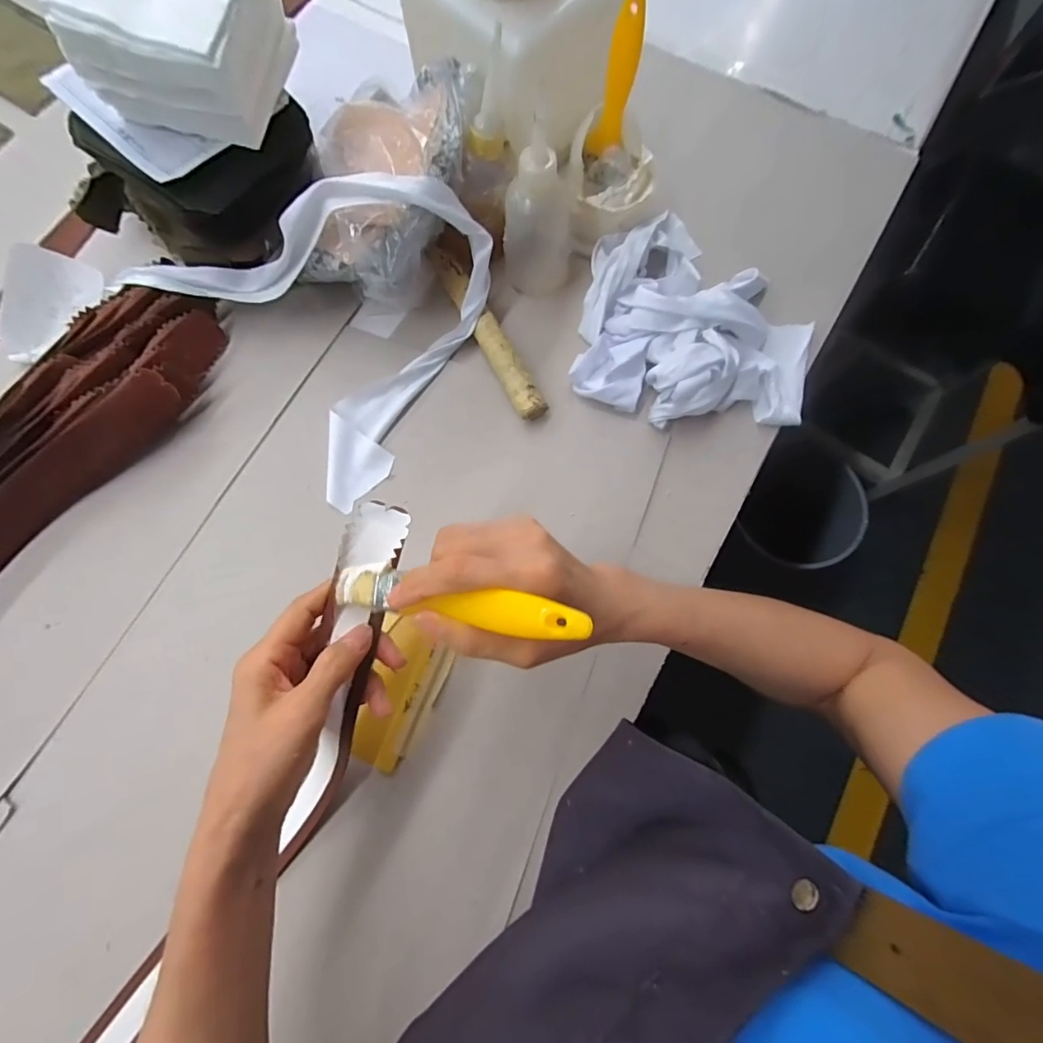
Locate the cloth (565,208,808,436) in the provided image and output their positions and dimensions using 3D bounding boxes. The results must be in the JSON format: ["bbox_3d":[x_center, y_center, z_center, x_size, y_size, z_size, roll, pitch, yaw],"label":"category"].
[{"bbox_3d":[0.169,-0.198,0.457,0.215,0.039,0.230,13,76,2],"label":"cloth"}]

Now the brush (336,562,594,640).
[{"bbox_3d":[-0.039,0.040,0.248,0.155,0.008,0.023,3,73,31],"label":"brush"}]

